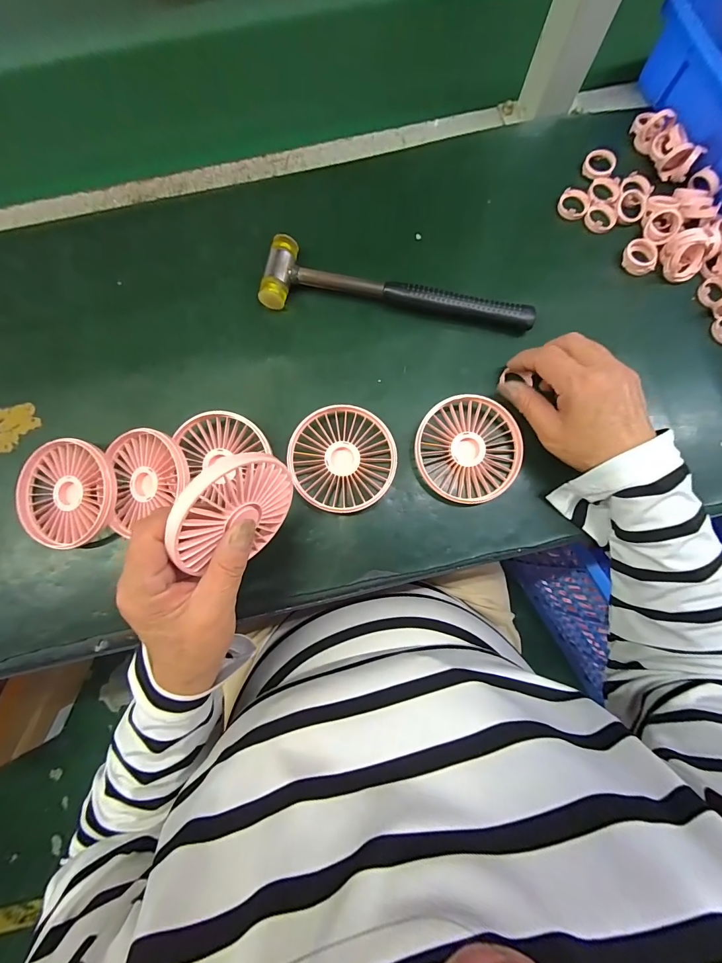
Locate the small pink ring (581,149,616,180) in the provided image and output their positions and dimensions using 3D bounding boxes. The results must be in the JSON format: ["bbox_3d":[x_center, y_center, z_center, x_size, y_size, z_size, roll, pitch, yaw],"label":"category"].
[{"bbox_3d":[0.230,-0.305,0.358,0.028,0.005,0.031,32,83,7],"label":"small pink ring"}]

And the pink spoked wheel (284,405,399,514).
[{"bbox_3d":[-0.015,-0.019,0.315,0.085,0.018,0.086,-43,82,-5],"label":"pink spoked wheel"}]

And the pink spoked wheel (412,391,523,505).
[{"bbox_3d":[0.090,-0.027,0.314,0.086,0.019,0.085,0,81,2],"label":"pink spoked wheel"}]

